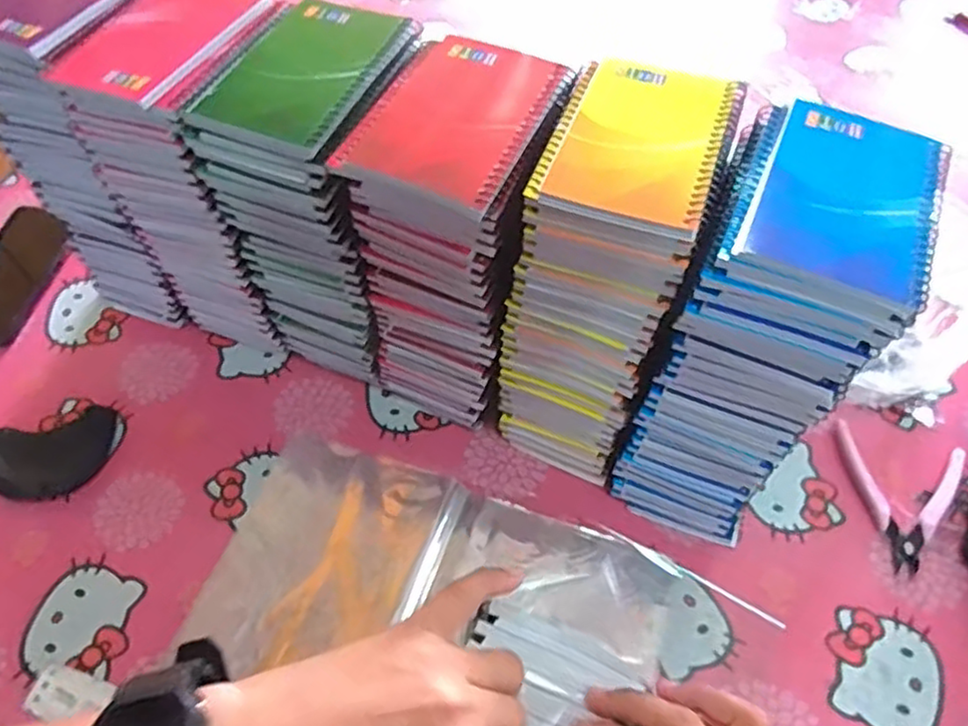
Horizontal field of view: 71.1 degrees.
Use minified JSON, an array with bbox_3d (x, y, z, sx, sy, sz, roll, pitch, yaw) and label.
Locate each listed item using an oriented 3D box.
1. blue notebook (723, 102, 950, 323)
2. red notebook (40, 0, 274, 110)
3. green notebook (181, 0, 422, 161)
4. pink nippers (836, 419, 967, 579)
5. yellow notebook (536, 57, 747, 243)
[{"bbox_3d":[0.186,-0.083,0.348,0.085,0.014,0.127,23,59,15],"label":"blue notebook"},{"bbox_3d":[-0.206,-0.213,0.443,0.090,0.019,0.138,19,58,12],"label":"red notebook"},{"bbox_3d":[-0.114,-0.180,0.412,0.099,0.015,0.133,21,59,13],"label":"green notebook"},{"bbox_3d":[0.329,0.107,0.528,0.098,0.010,0.113,11,57,7],"label":"pink nippers"},{"bbox_3d":[0.090,-0.122,0.371,0.083,0.008,0.125,18,58,12],"label":"yellow notebook"}]

